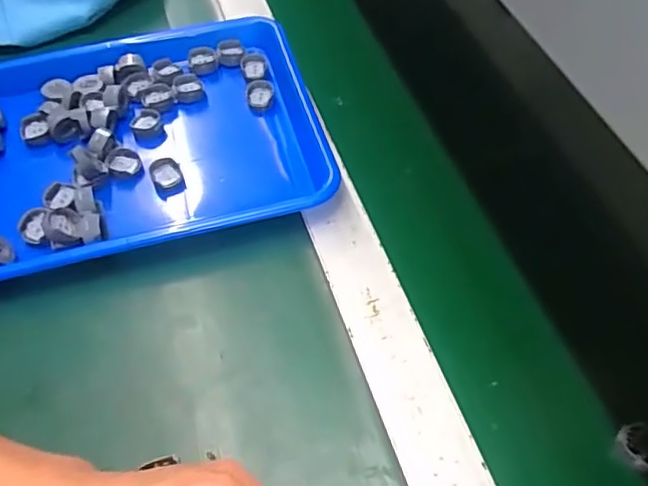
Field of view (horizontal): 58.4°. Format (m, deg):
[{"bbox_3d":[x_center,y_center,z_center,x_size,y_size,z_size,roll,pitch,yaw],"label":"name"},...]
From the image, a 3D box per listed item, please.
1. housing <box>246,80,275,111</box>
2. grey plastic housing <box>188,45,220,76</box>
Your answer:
[{"bbox_3d":[-0.058,-0.137,0.537,0.025,0.013,0.033,0,55,1],"label":"housing"},{"bbox_3d":[-0.117,-0.177,0.565,0.028,0.011,0.030,-15,56,-9],"label":"grey plastic housing"}]

